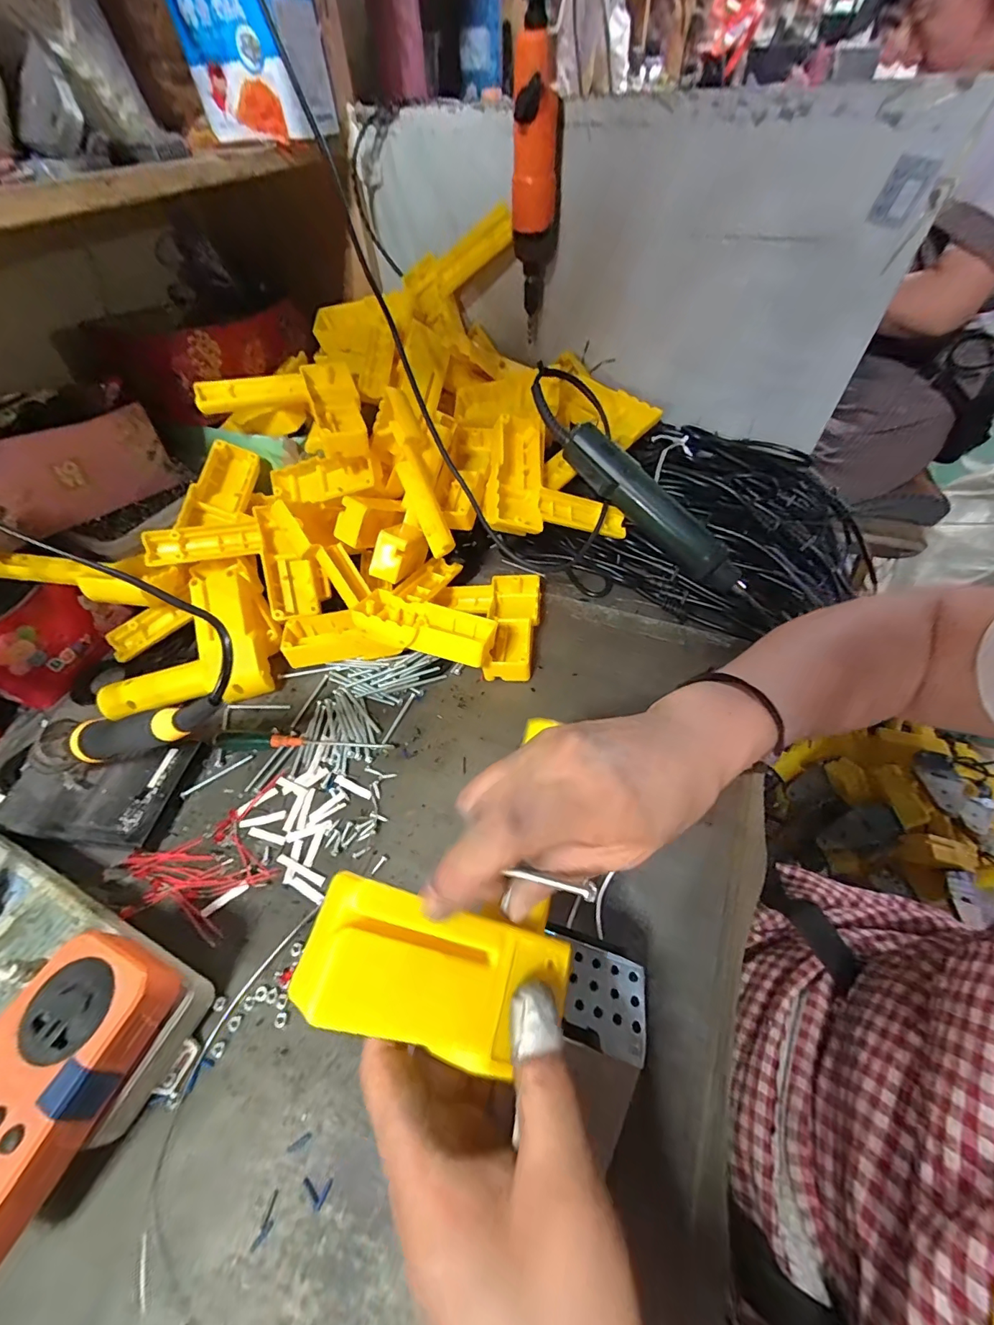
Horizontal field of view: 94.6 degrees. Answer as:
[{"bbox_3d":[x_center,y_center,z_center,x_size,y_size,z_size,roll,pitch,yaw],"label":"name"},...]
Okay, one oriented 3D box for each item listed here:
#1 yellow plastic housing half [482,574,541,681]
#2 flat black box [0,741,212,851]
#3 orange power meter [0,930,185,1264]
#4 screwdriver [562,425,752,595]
[{"bbox_3d":[0.015,-0.035,0.440,0.047,0.031,0.114,3,52,5],"label":"yellow plastic housing half"},{"bbox_3d":[-0.307,0.097,0.359,0.124,0.020,0.081,4,52,6],"label":"flat black box"},{"bbox_3d":[-0.221,0.202,0.215,0.065,0.031,0.126,17,54,16],"label":"orange power meter"},{"bbox_3d":[0.154,-0.147,0.449,0.213,0.034,0.040,40,59,-5],"label":"screwdriver"}]

